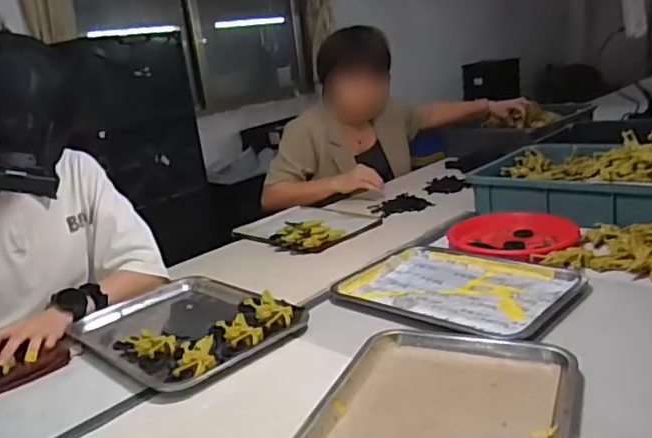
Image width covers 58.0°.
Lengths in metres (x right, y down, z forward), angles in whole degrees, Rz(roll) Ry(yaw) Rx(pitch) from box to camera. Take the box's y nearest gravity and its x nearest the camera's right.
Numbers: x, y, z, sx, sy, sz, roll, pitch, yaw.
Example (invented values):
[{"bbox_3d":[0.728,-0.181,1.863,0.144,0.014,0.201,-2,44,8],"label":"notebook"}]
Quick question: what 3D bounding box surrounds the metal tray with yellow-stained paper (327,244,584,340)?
[{"bbox_3d":[0.217,0.103,0.968,0.358,0.026,0.257,10,23,42],"label":"metal tray with yellow-stained paper"}]

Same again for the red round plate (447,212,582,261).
[{"bbox_3d":[0.349,0.024,1.131,0.207,0.032,0.251,-19,21,-39],"label":"red round plate"}]

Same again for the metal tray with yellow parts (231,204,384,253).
[{"bbox_3d":[-0.049,-0.003,1.374,0.251,0.036,0.327,-19,22,-39],"label":"metal tray with yellow parts"}]

